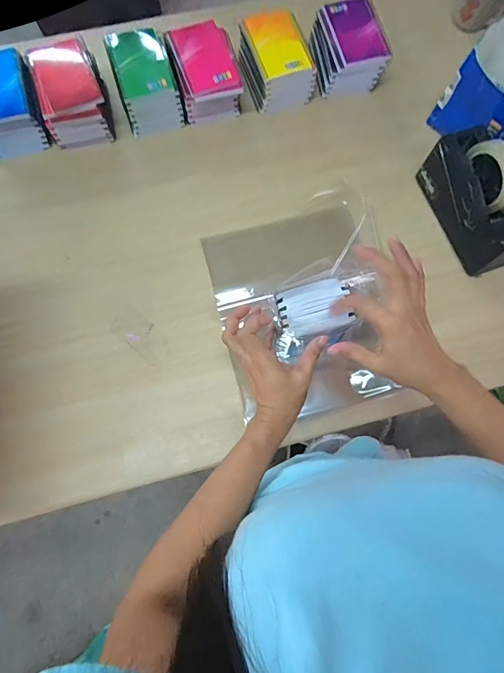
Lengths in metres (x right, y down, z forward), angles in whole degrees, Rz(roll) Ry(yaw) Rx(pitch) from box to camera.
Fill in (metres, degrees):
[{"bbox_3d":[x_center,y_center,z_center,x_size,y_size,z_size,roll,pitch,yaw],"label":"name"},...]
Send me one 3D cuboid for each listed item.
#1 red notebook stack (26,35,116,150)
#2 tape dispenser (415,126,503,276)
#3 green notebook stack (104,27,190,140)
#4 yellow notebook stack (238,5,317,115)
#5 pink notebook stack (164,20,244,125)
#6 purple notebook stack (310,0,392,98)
[{"bbox_3d":[-0.296,-0.395,0.628,0.108,0.084,0.128,-21,77,-6],"label":"red notebook stack"},{"bbox_3d":[0.349,-0.210,0.578,0.079,0.124,0.204,-16,77,-4],"label":"tape dispenser"},{"bbox_3d":[-0.181,-0.440,0.647,0.098,0.074,0.147,-17,77,-5],"label":"green notebook stack"},{"bbox_3d":[0.042,-0.476,0.657,0.101,0.072,0.136,-19,77,-5],"label":"yellow notebook stack"},{"bbox_3d":[-0.076,-0.441,0.637,0.099,0.096,0.119,-15,77,-4],"label":"pink notebook stack"},{"bbox_3d":[0.169,-0.512,0.672,0.109,0.071,0.133,-8,76,-3],"label":"purple notebook stack"}]

